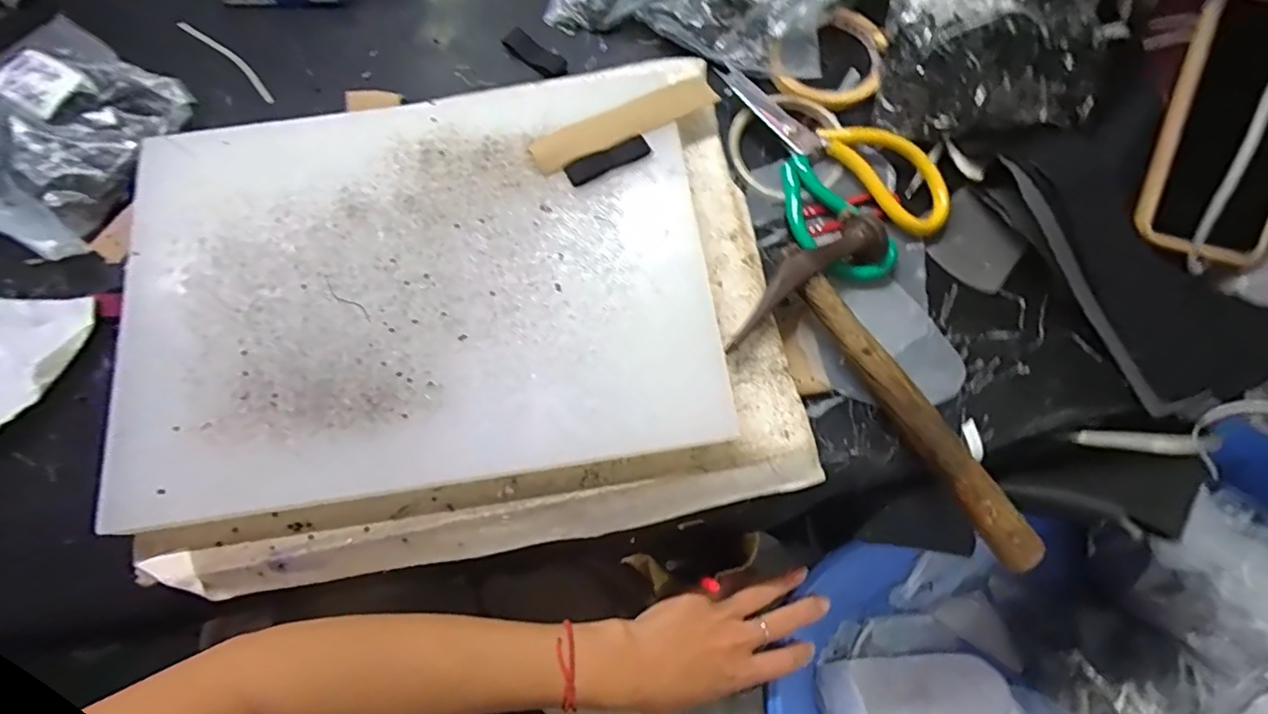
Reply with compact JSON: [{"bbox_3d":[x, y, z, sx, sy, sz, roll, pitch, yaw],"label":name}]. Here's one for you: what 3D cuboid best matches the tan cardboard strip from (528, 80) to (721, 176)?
[{"bbox_3d":[-0.005,-0.157,0.390,0.131,0.006,0.029,-25,74,-6],"label":"tan cardboard strip"}]

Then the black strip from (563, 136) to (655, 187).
[{"bbox_3d":[-0.017,-0.128,0.382,0.057,0.006,0.014,-27,74,-6],"label":"black strip"}]

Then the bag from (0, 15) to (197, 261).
[{"bbox_3d":[-0.462,-0.185,0.443,0.218,0.040,0.163,31,76,10],"label":"bag"}]

